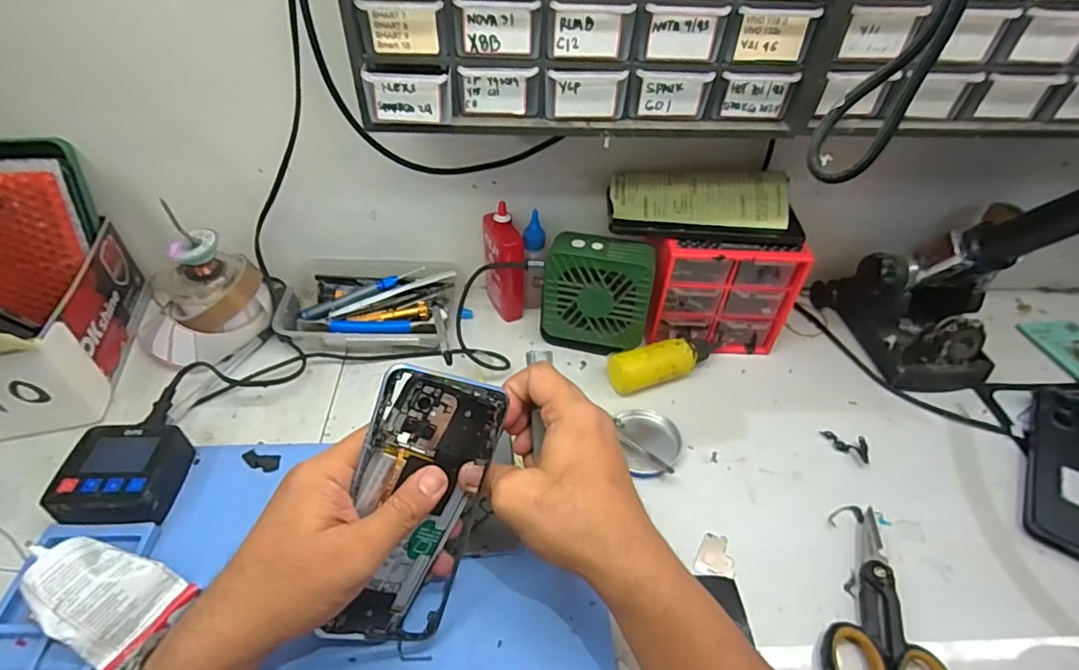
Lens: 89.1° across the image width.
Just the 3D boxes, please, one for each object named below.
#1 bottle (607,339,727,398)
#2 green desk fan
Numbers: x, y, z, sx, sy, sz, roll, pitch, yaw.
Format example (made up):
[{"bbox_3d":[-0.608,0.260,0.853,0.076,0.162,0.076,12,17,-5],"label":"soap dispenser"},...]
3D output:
[{"bbox_3d":[0.124,0.025,0.526,0.120,0.037,0.040,-14,48,-19],"label":"bottle"},{"bbox_3d":[0.054,-0.034,0.524,0.100,0.115,0.046,16,45,10],"label":"green desk fan"}]

